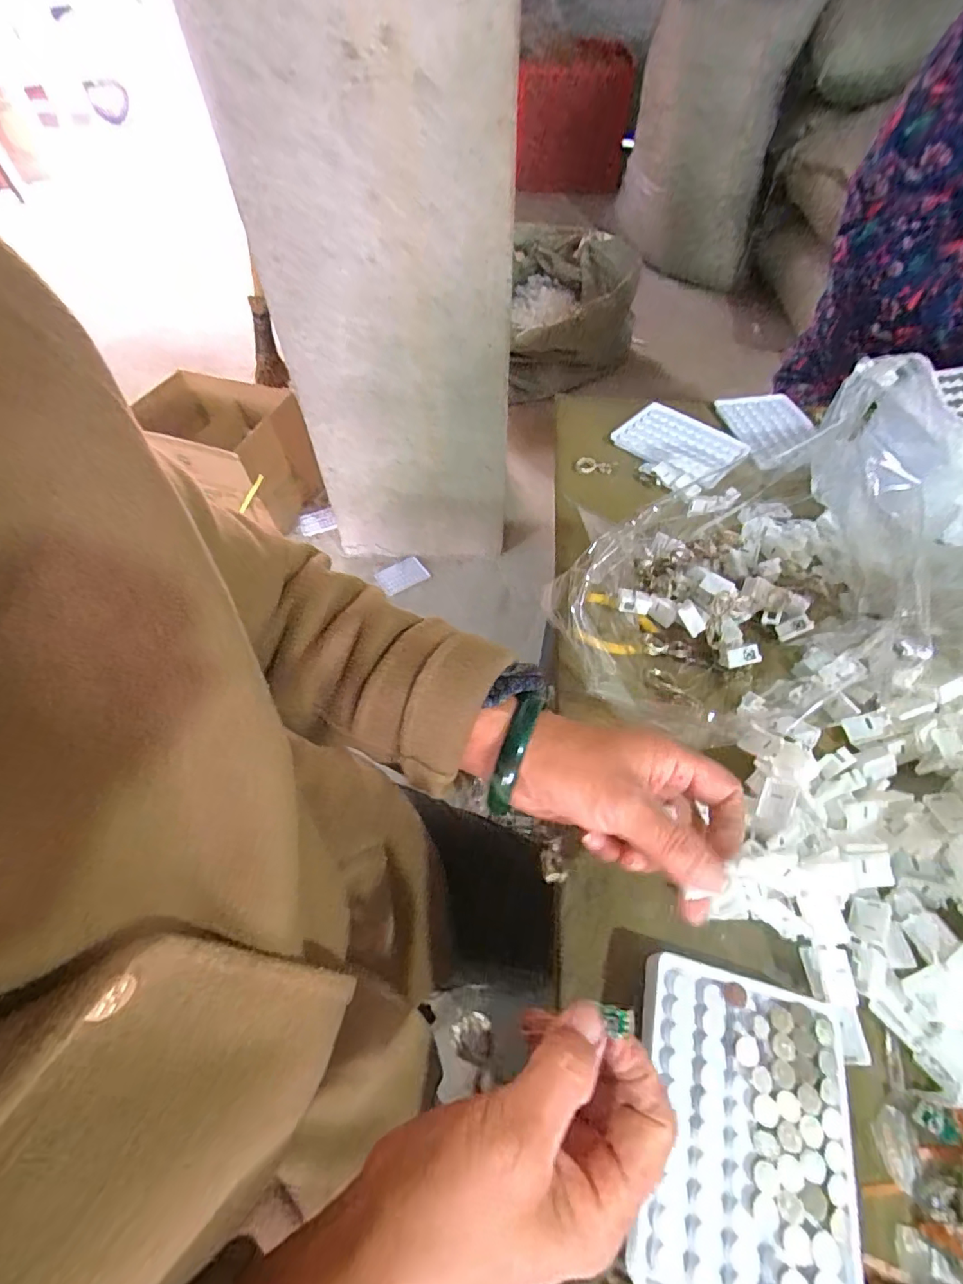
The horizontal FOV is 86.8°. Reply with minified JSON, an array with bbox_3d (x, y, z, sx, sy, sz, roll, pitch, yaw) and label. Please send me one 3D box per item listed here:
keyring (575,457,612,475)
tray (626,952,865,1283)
[{"bbox_3d":[0.122,-0.192,0.555,0.039,0.014,0.008,7,56,5],"label":"keyring"},{"bbox_3d":[0.126,0.238,0.246,0.094,0.016,0.128,12,57,9],"label":"tray"}]

